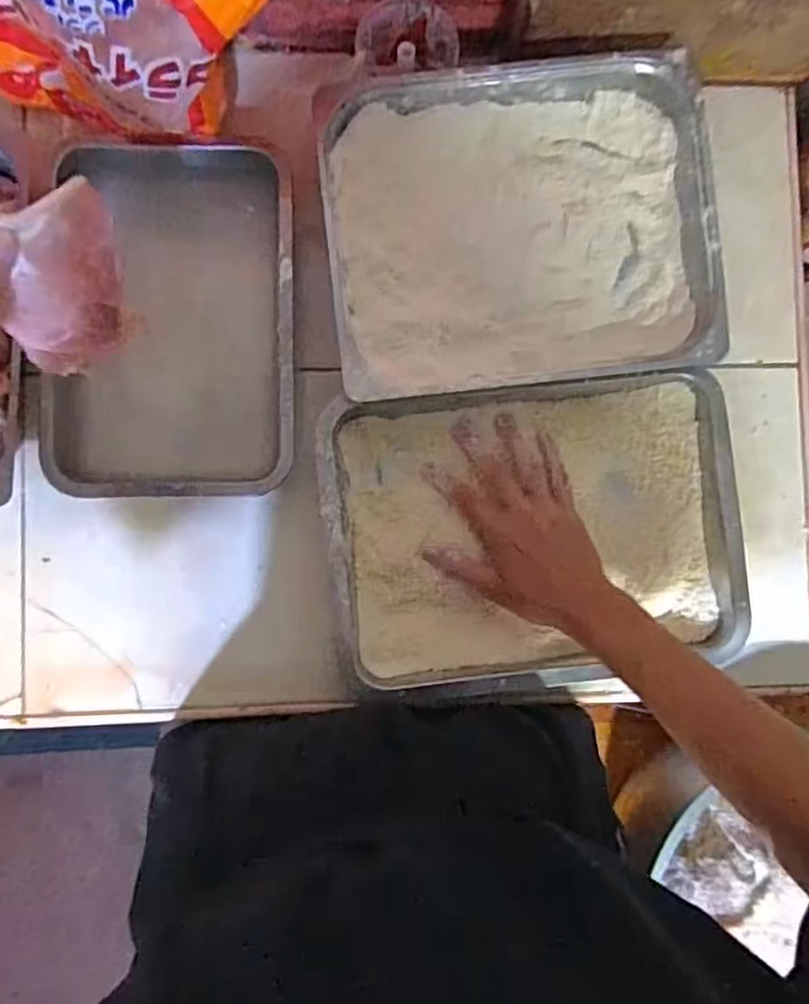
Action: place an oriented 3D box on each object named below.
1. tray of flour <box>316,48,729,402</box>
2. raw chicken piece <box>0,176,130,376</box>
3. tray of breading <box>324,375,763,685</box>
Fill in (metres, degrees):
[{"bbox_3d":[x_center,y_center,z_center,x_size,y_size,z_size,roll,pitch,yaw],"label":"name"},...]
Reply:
[{"bbox_3d":[0.094,-0.226,0.552,0.310,0.059,0.255,-6,87,-3],"label":"tray of flour"},{"bbox_3d":[-0.236,-0.141,0.448,0.040,0.158,0.082,33,52,9],"label":"raw chicken piece"},{"bbox_3d":[0.112,0.024,0.569,0.343,0.048,0.241,-6,87,-4],"label":"tray of breading"}]

